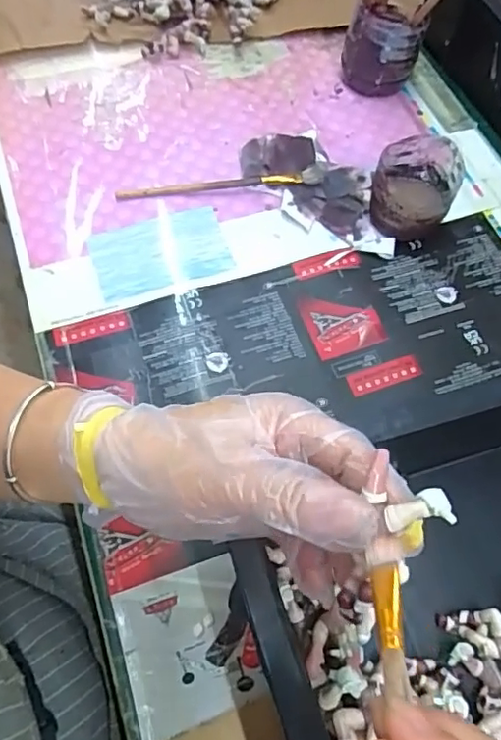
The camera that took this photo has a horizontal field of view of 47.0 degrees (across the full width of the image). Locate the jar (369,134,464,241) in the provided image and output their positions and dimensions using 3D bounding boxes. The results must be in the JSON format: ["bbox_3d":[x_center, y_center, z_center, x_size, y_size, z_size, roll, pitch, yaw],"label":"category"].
[{"bbox_3d":[0.134,-0.147,0.479,0.064,0.061,0.069,1,63,-3],"label":"jar"}]

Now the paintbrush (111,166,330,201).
[{"bbox_3d":[-0.025,-0.162,0.496,0.179,0.017,0.016,-3,63,-5],"label":"paintbrush"}]

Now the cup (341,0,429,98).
[{"bbox_3d":[0.123,-0.317,0.560,0.057,0.075,0.074,-9,64,-8],"label":"cup"}]

